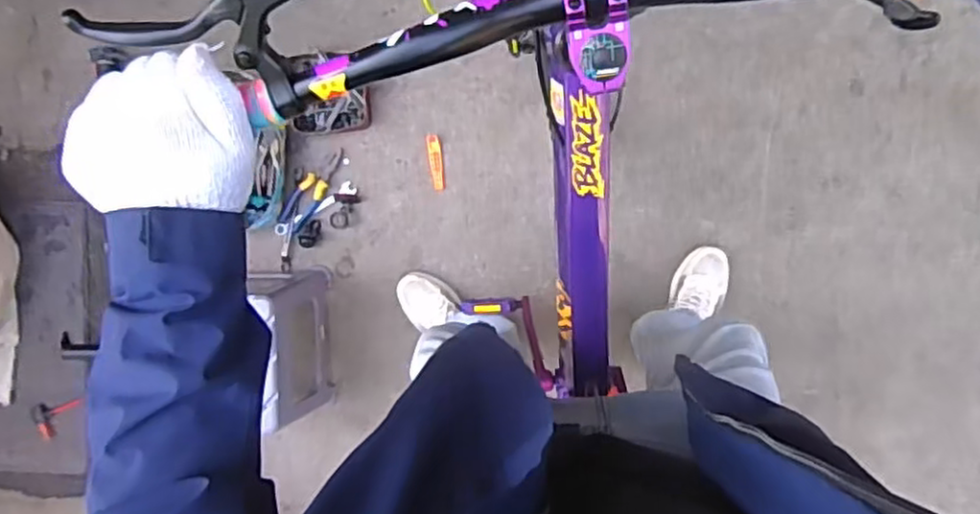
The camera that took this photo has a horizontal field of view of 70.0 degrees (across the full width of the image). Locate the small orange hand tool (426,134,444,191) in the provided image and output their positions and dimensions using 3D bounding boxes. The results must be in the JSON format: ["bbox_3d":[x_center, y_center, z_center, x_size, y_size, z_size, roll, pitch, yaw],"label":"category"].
[{"bbox_3d":[-0.112,-0.194,1.432,0.028,0.007,0.113,-6,92,4],"label":"small orange hand tool"}]

